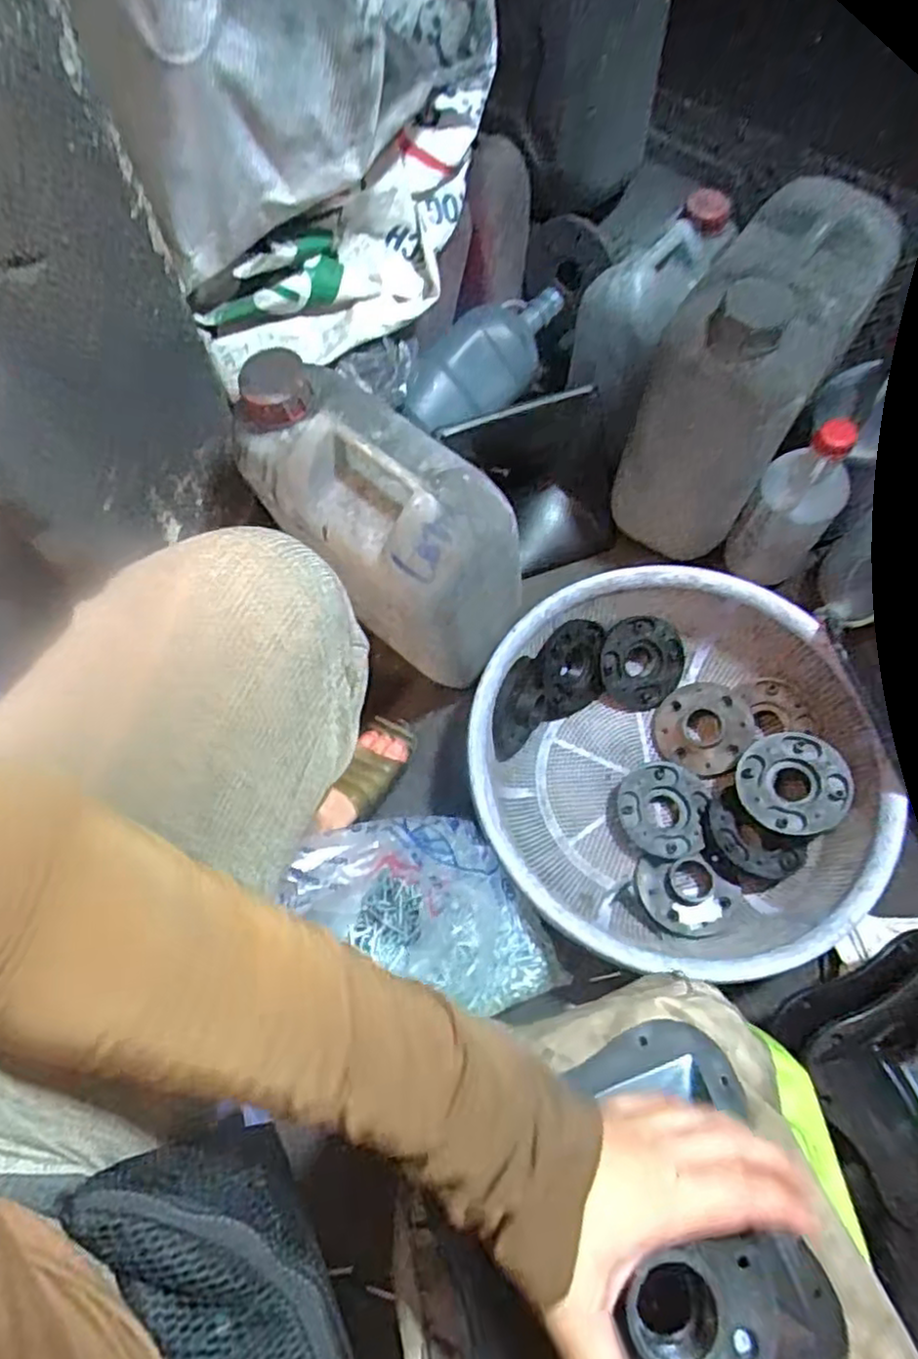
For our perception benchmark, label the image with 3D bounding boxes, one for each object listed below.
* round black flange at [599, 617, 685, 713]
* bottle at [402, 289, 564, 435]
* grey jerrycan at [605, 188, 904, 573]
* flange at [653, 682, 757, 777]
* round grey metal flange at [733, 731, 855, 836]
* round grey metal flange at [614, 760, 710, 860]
[{"bbox_3d":[0.199,-0.017,0.755,0.095,0.015,0.096,-2,100,-9],"label":"round black flange"},{"bbox_3d":[0.028,-0.387,0.851,0.246,0.082,0.087,-33,70,-13],"label":"bottle"},{"bbox_3d":[0.272,-0.277,0.702,0.127,0.286,0.186,35,71,14],"label":"grey jerrycan"},{"bbox_3d":[0.256,0.050,0.738,0.093,0.016,0.093,-6,76,24],"label":"flange"},{"bbox_3d":[0.319,0.098,0.668,0.095,0.008,0.097,-9,64,20],"label":"round grey metal flange"},{"bbox_3d":[0.204,0.132,0.710,0.086,0.024,0.094,0,66,0],"label":"round grey metal flange"}]

